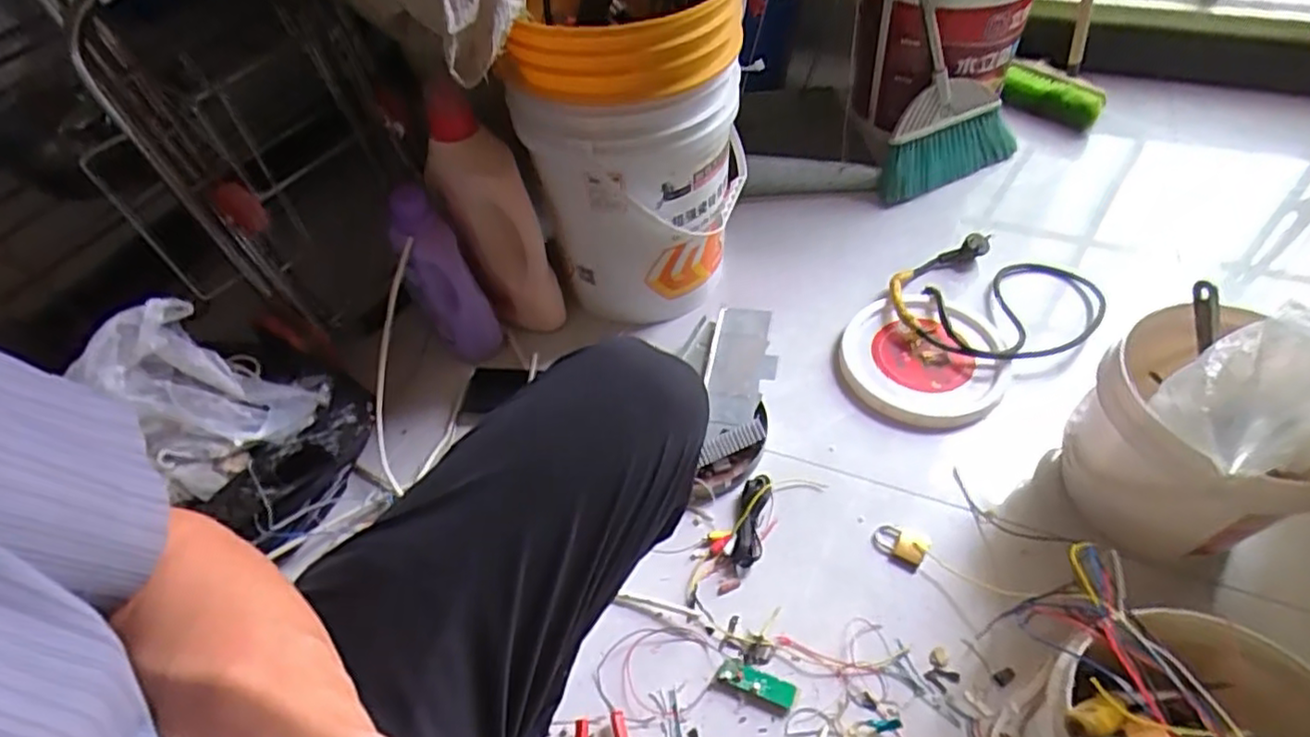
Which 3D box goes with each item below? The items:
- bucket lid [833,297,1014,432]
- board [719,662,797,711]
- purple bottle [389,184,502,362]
[{"bbox_3d":[0.397,-0.020,1.011,0.228,0.040,0.229,-3,50,3],"label":"bucket lid"},{"bbox_3d":[0.111,0.339,0.737,0.083,0.011,0.025,13,53,17],"label":"board"},{"bbox_3d":[-0.298,-0.122,0.984,0.077,0.258,0.118,-35,55,-22],"label":"purple bottle"}]

